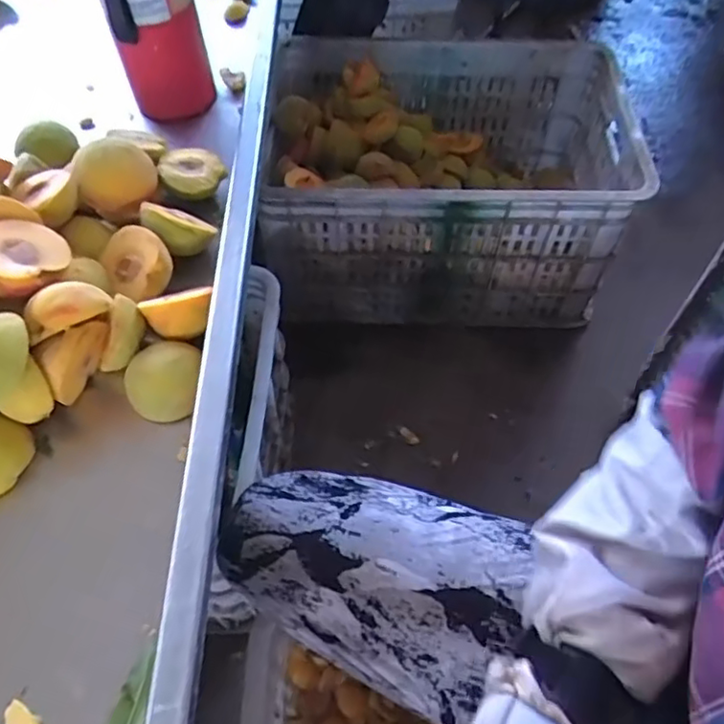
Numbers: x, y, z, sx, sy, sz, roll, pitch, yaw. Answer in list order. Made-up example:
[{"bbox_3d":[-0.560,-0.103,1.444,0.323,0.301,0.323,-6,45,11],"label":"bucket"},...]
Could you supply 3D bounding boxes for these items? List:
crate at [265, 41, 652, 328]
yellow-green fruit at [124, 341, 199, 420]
[{"bbox_3d":[0.132,-0.296,0.974,0.511,0.271,0.401,2,57,0],"label":"crate"},{"bbox_3d":[-0.145,0.018,0.465,0.055,0.041,0.052,1,57,-1],"label":"yellow-green fruit"}]

